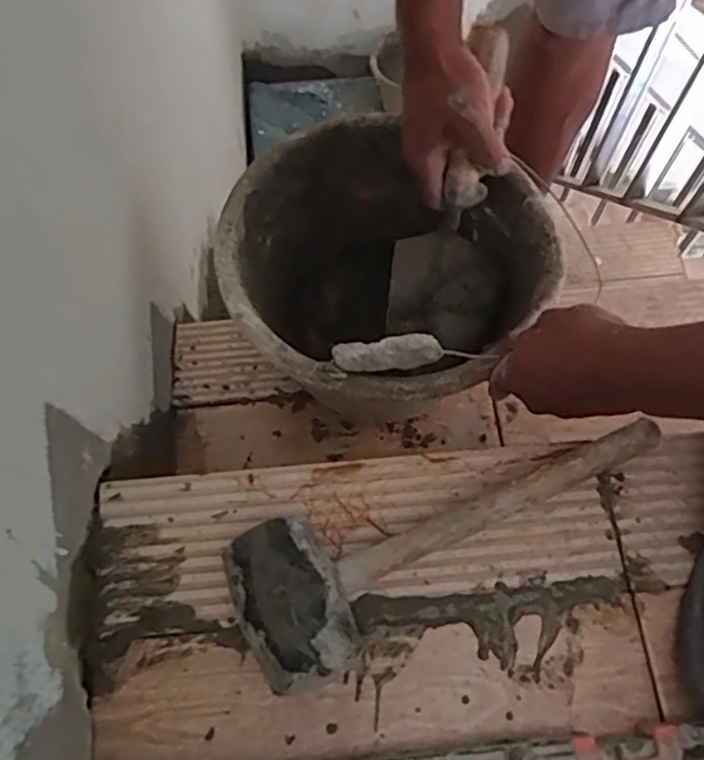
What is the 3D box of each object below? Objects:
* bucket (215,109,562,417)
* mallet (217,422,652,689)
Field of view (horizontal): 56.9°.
[{"bbox_3d":[0.026,-0.076,0.631,0.267,0.211,0.265,0,65,1],"label":"bucket"},{"bbox_3d":[0.063,0.078,0.403,0.286,0.066,0.092,-30,68,-12],"label":"mallet"}]

